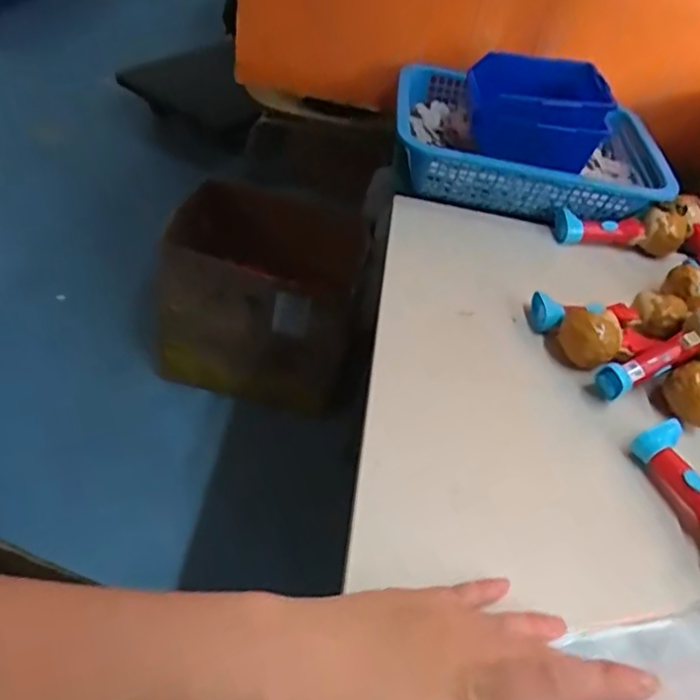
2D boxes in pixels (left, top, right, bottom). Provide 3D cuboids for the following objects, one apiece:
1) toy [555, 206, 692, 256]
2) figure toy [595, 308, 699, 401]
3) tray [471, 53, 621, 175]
[{"bbox_3d":[0.282,-0.127,0.623,0.136,0.041,0.045,7,45,-6],"label":"toy"},{"bbox_3d":[0.250,0.002,0.470,0.124,0.041,0.036,-26,50,-2],"label":"figure toy"},{"bbox_3d":[0.194,-0.257,0.644,0.135,0.067,0.131,13,45,1],"label":"tray"}]

